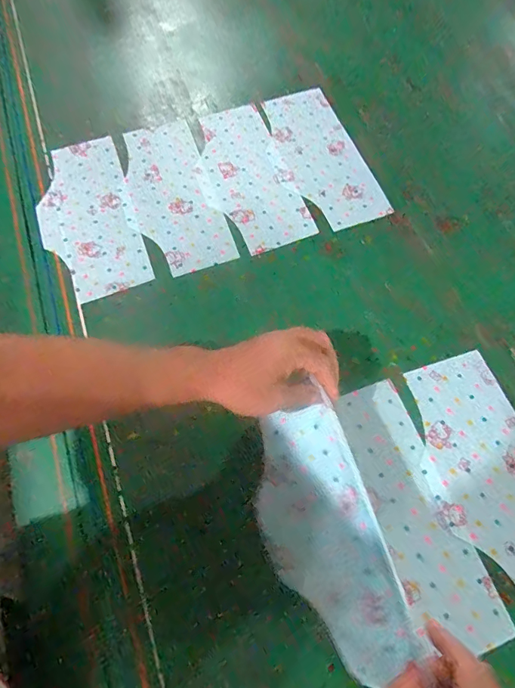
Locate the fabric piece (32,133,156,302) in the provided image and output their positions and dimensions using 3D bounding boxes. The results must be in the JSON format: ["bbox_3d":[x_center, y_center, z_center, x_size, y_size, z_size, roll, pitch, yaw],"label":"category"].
[{"bbox_3d":[-0.252,-0.192,0.626,0.132,0.006,0.282,-19,69,-7],"label":"fabric piece"}]

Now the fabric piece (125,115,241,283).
[{"bbox_3d":[-0.134,-0.226,0.639,0.131,0.004,0.280,-18,69,-7],"label":"fabric piece"}]

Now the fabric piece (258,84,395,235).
[{"bbox_3d":[0.089,-0.297,0.667,0.134,0.009,0.281,-19,69,-7],"label":"fabric piece"}]

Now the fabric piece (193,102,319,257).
[{"bbox_3d":[-0.022,-0.261,0.652,0.132,0.005,0.285,-18,69,-6],"label":"fabric piece"}]

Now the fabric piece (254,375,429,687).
[{"bbox_3d":[0.059,0.193,0.431,0.115,0.072,0.250,-18,62,-6],"label":"fabric piece"}]

